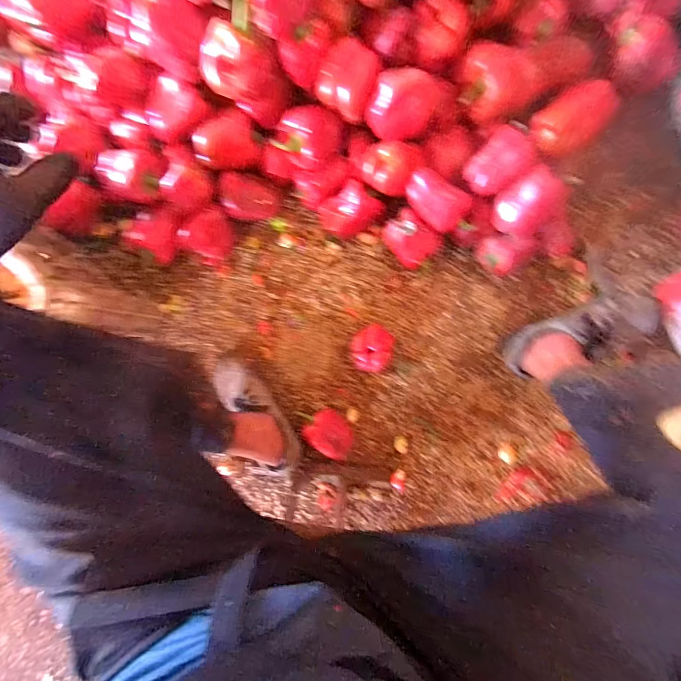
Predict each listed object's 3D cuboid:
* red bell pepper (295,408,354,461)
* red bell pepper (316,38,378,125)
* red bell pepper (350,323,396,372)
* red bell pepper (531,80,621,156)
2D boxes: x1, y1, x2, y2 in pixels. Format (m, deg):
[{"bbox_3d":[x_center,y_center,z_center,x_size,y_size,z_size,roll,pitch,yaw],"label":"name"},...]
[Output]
[{"bbox_3d":[-0.020,0.175,0.695,0.117,0.060,0.075,43,91,3],"label":"red bell pepper"},{"bbox_3d":[0.011,-0.437,0.605,0.090,0.067,0.081,28,90,3],"label":"red bell pepper"},{"bbox_3d":[0.065,0.018,0.690,0.087,0.071,0.083,0,89,3],"label":"red bell pepper"},{"bbox_3d":[0.402,-0.381,0.614,0.122,0.065,0.085,-29,87,3],"label":"red bell pepper"}]

